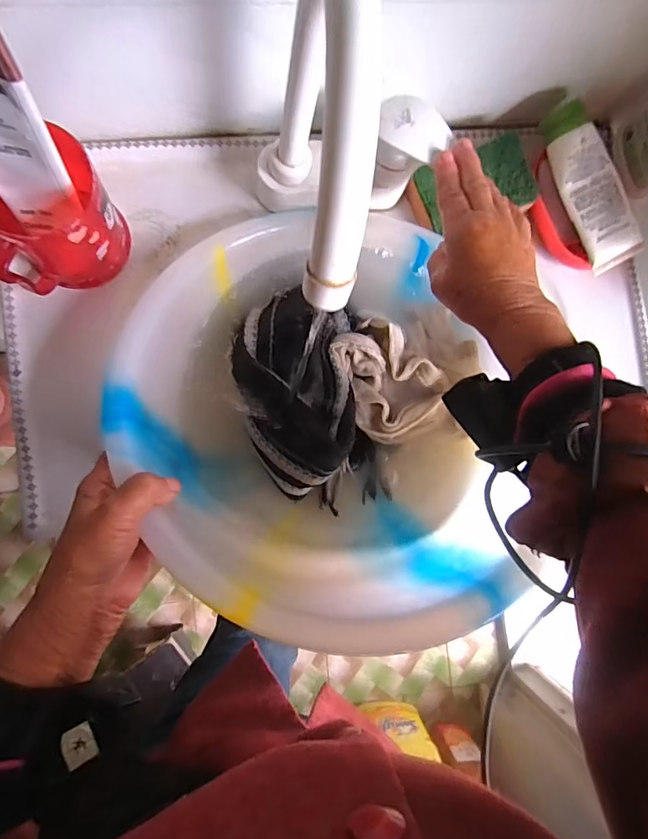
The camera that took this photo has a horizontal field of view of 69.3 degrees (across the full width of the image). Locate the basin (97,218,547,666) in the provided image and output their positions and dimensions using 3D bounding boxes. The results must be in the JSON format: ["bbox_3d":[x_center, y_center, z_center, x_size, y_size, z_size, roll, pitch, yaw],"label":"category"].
[{"bbox_3d":[0.009,-0.006,0.380,0.305,0.157,0.327,0,88,-7],"label":"basin"}]

